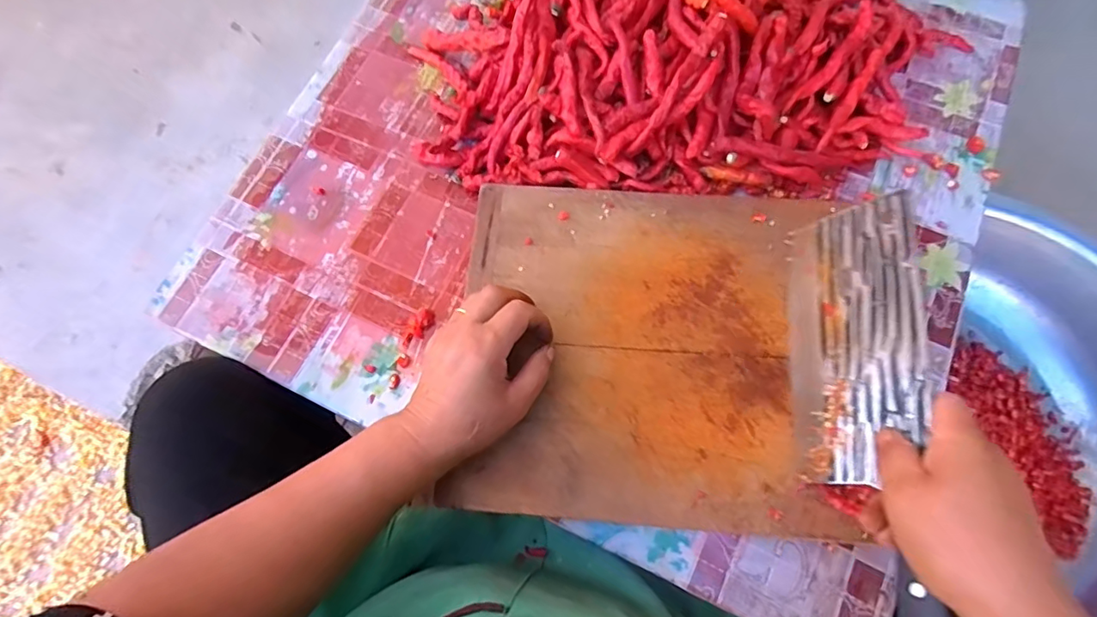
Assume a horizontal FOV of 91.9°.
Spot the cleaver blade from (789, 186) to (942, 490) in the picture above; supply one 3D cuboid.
[{"bbox_3d":[0.205,0.019,0.356,0.004,0.088,0.184,16,69,-27],"label":"cleaver blade"}]

